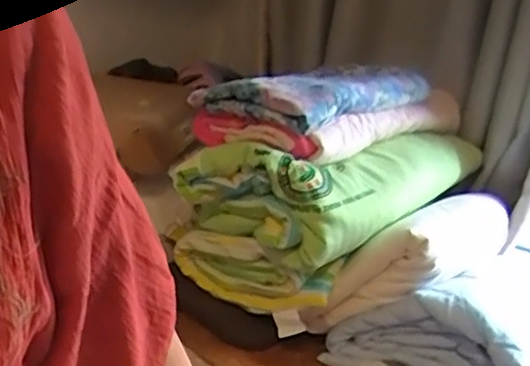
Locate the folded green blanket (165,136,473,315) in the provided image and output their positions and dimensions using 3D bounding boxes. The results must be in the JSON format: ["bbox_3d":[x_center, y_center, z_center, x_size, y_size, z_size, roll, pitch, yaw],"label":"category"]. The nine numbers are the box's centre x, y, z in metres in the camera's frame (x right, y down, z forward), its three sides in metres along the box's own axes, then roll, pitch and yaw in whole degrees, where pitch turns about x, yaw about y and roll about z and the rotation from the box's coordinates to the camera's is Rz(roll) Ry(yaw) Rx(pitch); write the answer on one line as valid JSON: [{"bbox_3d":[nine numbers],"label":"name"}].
[{"bbox_3d":[0.137,0.048,1.223,0.319,0.258,0.530,15,15,30],"label":"folded green blanket"}]

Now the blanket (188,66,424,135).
[{"bbox_3d":[0.103,-0.160,1.174,0.206,0.085,0.387,17,16,37],"label":"blanket"}]

